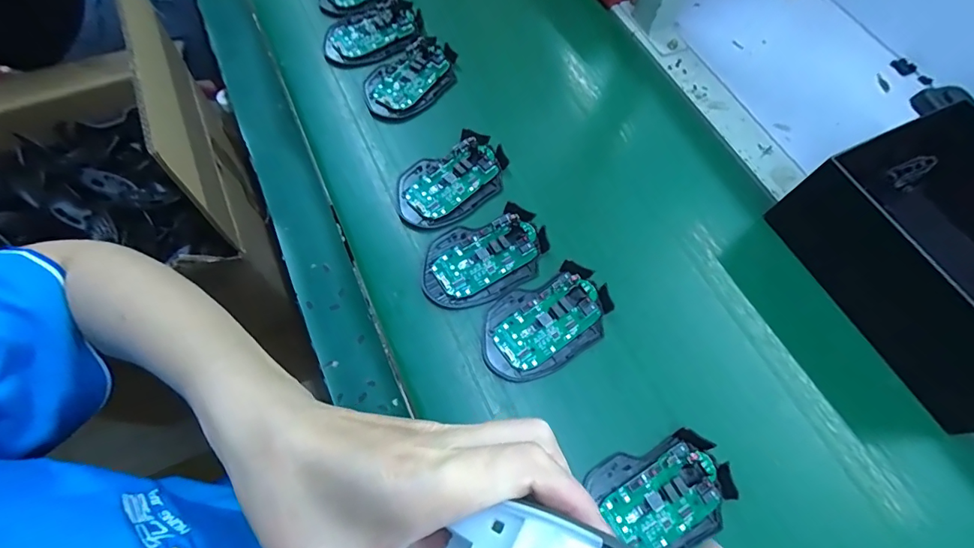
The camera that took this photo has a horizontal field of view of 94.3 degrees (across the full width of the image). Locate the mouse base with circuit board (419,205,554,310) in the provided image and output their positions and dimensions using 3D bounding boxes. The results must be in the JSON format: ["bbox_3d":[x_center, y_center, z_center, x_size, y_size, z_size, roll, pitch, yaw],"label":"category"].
[{"bbox_3d":[-0.002,-0.015,0.396,0.113,0.018,0.071,-24,70,-13],"label":"mouse base with circuit board"}]

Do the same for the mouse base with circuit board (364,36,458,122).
[{"bbox_3d":[-0.080,-0.207,0.483,0.108,0.021,0.070,-39,74,-18],"label":"mouse base with circuit board"}]

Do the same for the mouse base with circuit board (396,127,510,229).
[{"bbox_3d":[-0.032,-0.088,0.427,0.112,0.021,0.071,-30,71,-15],"label":"mouse base with circuit board"}]

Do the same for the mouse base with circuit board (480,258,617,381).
[{"bbox_3d":[0.049,0.039,0.375,0.115,0.015,0.072,-32,72,-16],"label":"mouse base with circuit board"}]

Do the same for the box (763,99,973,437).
[{"bbox_3d":[0.416,-0.019,0.387,0.204,0.082,0.248,-25,70,-13],"label":"box"}]

